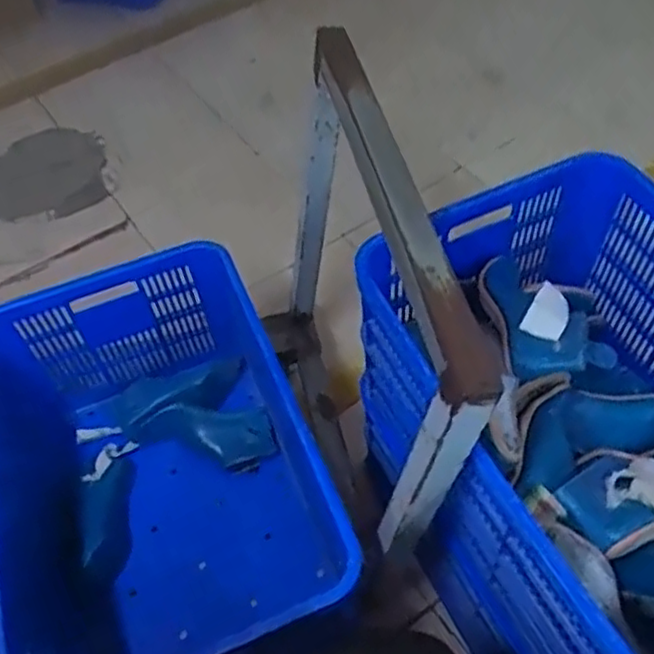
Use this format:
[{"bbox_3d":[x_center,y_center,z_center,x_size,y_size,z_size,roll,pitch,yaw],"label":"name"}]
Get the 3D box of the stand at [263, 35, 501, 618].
[{"bbox_3d":[0.032,0.027,1.008,0.168,0.672,0.620,-15,55,-7],"label":"stand"}]

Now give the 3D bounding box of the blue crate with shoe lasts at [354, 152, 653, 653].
[{"bbox_3d":[0.352,0.139,0.888,0.441,0.363,0.587,-24,56,-13],"label":"blue crate with shoe lasts"}]

